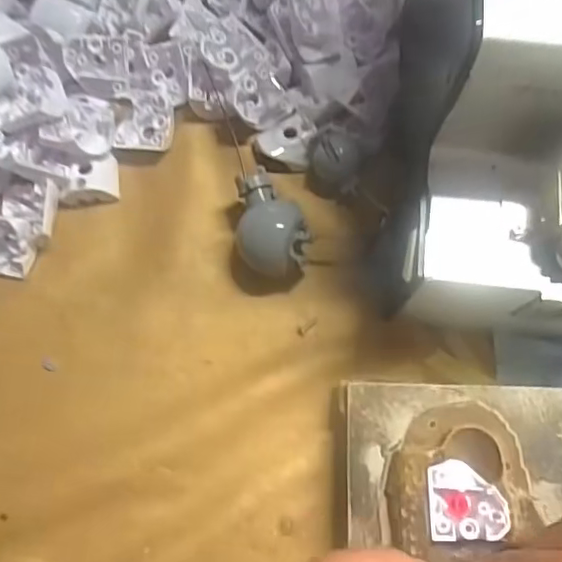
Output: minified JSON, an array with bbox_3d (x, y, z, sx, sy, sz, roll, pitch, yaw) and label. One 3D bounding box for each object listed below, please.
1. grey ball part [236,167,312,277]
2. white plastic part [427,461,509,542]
[{"bbox_3d":[-0.006,-0.026,0.294,0.033,0.028,0.053,-18,75,-4],"label":"grey ball part"},{"bbox_3d":[0.078,0.093,0.247,0.031,0.014,0.030,1,74,1],"label":"white plastic part"}]

